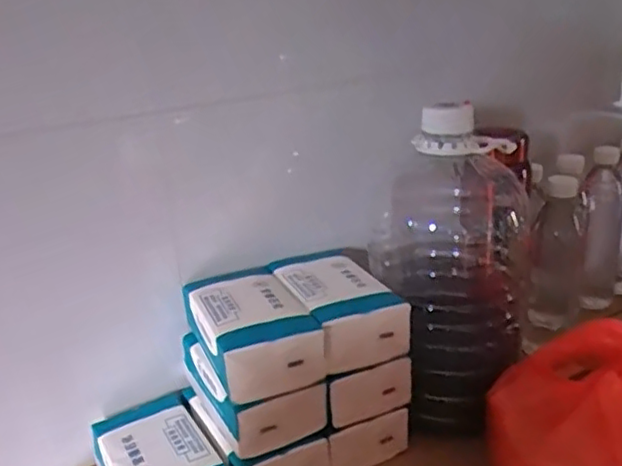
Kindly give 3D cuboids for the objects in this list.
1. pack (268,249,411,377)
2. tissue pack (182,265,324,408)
[{"bbox_3d":[0.020,0.071,0.658,0.092,0.058,0.163,-13,23,-21],"label":"pack"},{"bbox_3d":[-0.061,0.089,0.617,0.096,0.059,0.156,-13,23,-20],"label":"tissue pack"}]

